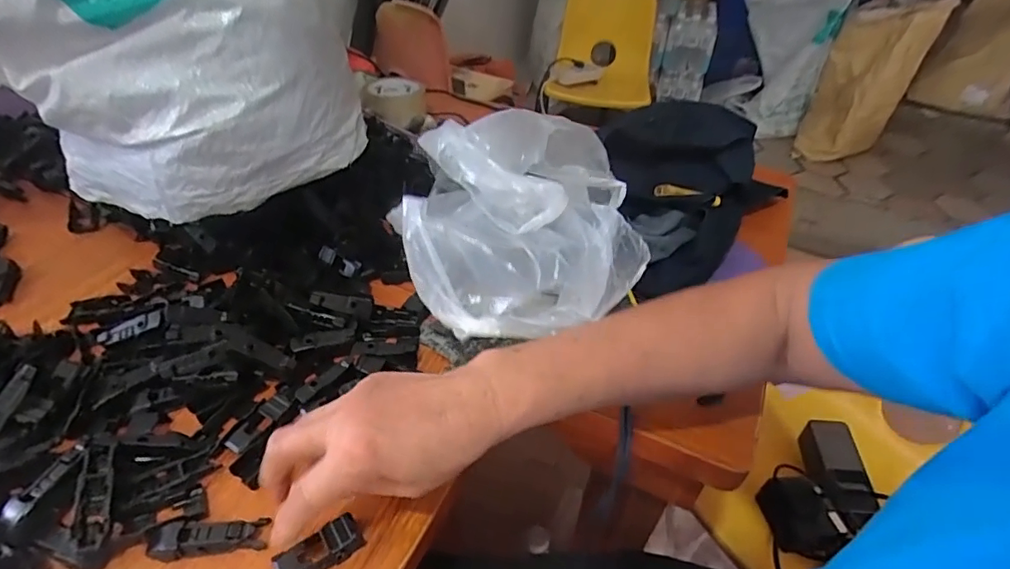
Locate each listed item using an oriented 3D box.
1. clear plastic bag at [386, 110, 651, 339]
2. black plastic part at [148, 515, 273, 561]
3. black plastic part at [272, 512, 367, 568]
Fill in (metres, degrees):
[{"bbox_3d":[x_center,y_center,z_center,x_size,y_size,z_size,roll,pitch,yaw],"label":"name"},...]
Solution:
[{"bbox_3d":[0.014,-0.059,0.394,0.162,0.081,0.198,2,43,-2],"label":"clear plastic bag"},{"bbox_3d":[-0.193,0.163,0.344,0.071,0.014,0.023,-1,44,-6],"label":"black plastic part"},{"bbox_3d":[-0.119,0.172,0.340,0.054,0.017,0.021,-28,52,-29],"label":"black plastic part"}]

